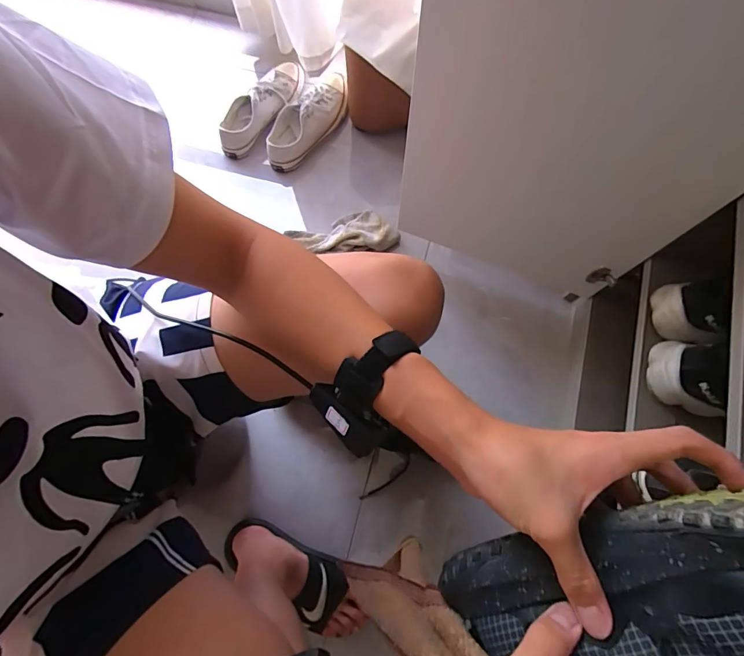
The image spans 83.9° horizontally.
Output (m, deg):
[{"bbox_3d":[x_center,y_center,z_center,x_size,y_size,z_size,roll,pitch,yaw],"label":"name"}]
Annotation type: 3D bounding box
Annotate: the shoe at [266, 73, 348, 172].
[{"bbox_3d":[-0.155,-0.508,1.015,0.114,0.077,0.279,43,82,9],"label":"shoe"}]

